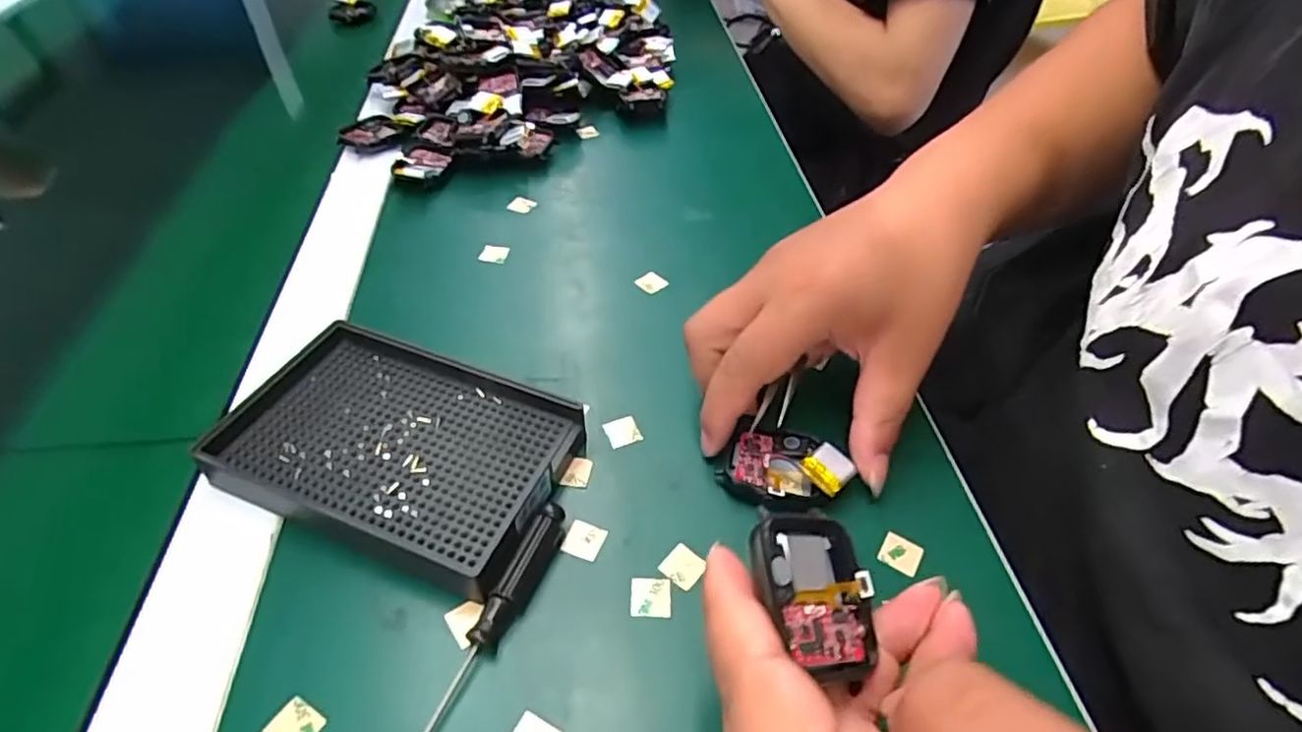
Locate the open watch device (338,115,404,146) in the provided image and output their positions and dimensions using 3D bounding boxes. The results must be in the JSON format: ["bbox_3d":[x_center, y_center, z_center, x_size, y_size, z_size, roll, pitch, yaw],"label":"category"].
[{"bbox_3d":[-0.208,-0.173,0.477,0.031,0.008,0.040,29,50,20],"label":"open watch device"}]

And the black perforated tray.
[{"bbox_3d":[-0.110,0.033,0.282,0.143,0.020,0.093,18,47,11],"label":"black perforated tray"}]

